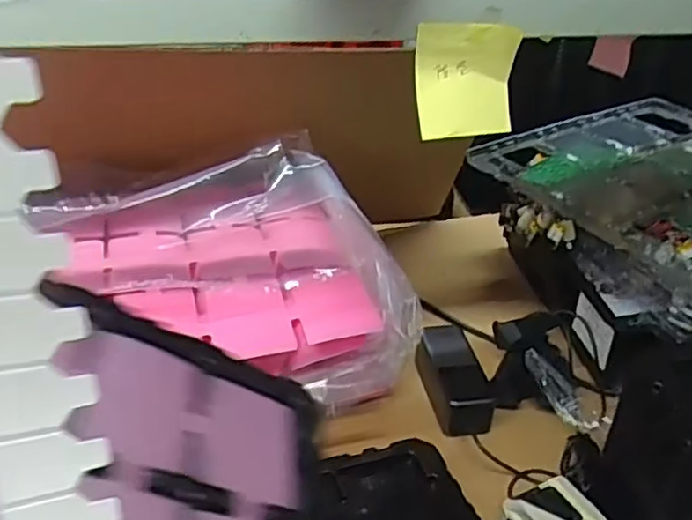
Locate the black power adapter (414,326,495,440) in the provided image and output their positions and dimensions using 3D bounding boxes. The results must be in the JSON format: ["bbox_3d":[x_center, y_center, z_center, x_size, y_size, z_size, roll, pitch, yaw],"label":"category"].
[{"bbox_3d":[0.122,0.133,0.749,0.059,0.043,0.138,-5,34,-13],"label":"black power adapter"}]

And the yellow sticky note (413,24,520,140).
[{"bbox_3d":[0.083,-0.126,0.468,0.075,0.073,0.028,-15,37,-27],"label":"yellow sticky note"}]

